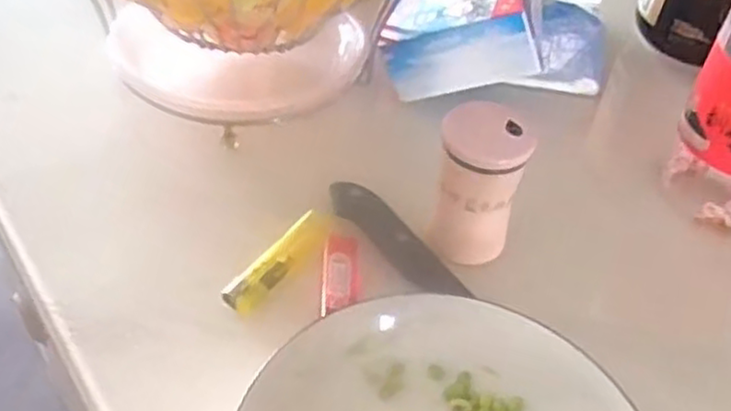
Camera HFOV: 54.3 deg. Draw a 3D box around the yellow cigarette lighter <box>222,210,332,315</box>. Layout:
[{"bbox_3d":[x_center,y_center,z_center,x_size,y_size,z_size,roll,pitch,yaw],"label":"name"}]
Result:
[{"bbox_3d":[-0.048,0.031,0.407,0.018,0.008,0.080,28,49,20],"label":"yellow cigarette lighter"}]

